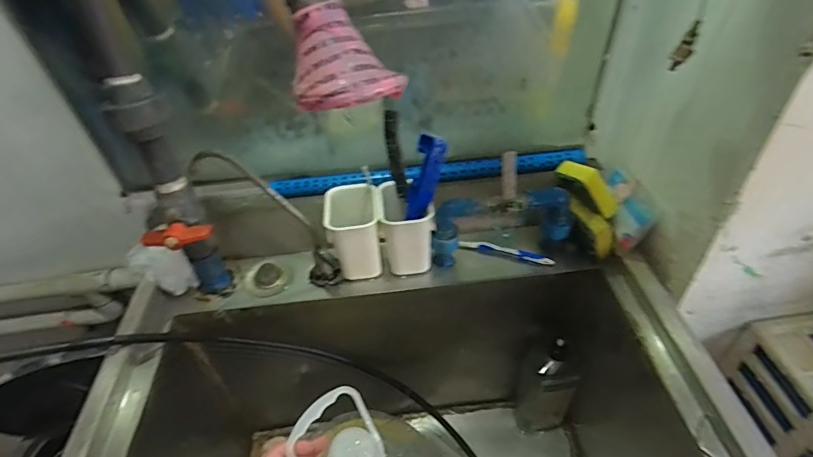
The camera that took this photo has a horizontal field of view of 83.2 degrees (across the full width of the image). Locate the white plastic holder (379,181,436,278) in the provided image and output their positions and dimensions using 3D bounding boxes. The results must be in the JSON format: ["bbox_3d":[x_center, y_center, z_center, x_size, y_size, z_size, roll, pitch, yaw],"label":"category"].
[{"bbox_3d":[0.000,0.000,0.654,0.068,0.107,0.082,-6,43,-1],"label":"white plastic holder"}]

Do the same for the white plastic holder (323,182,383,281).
[{"bbox_3d":[-0.072,0.005,0.652,0.070,0.105,0.087,-6,43,-1],"label":"white plastic holder"}]

